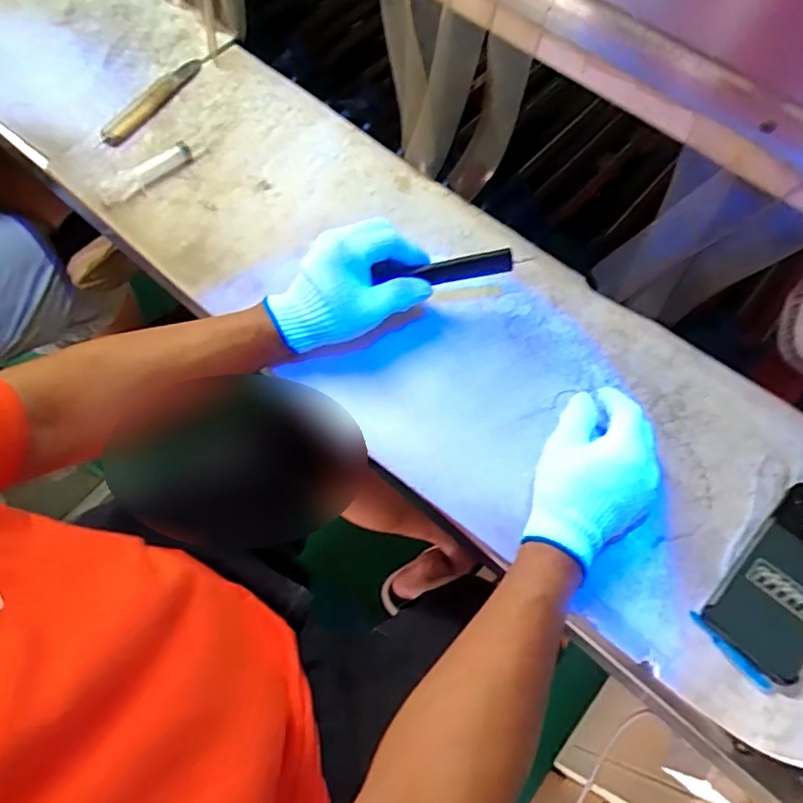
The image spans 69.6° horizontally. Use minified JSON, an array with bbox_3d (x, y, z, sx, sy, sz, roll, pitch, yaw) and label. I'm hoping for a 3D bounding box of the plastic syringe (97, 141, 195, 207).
[{"bbox_3d":[-0.289,-0.260,0.654,0.112,0.019,0.026,-40,73,-17],"label":"plastic syringe"}]

